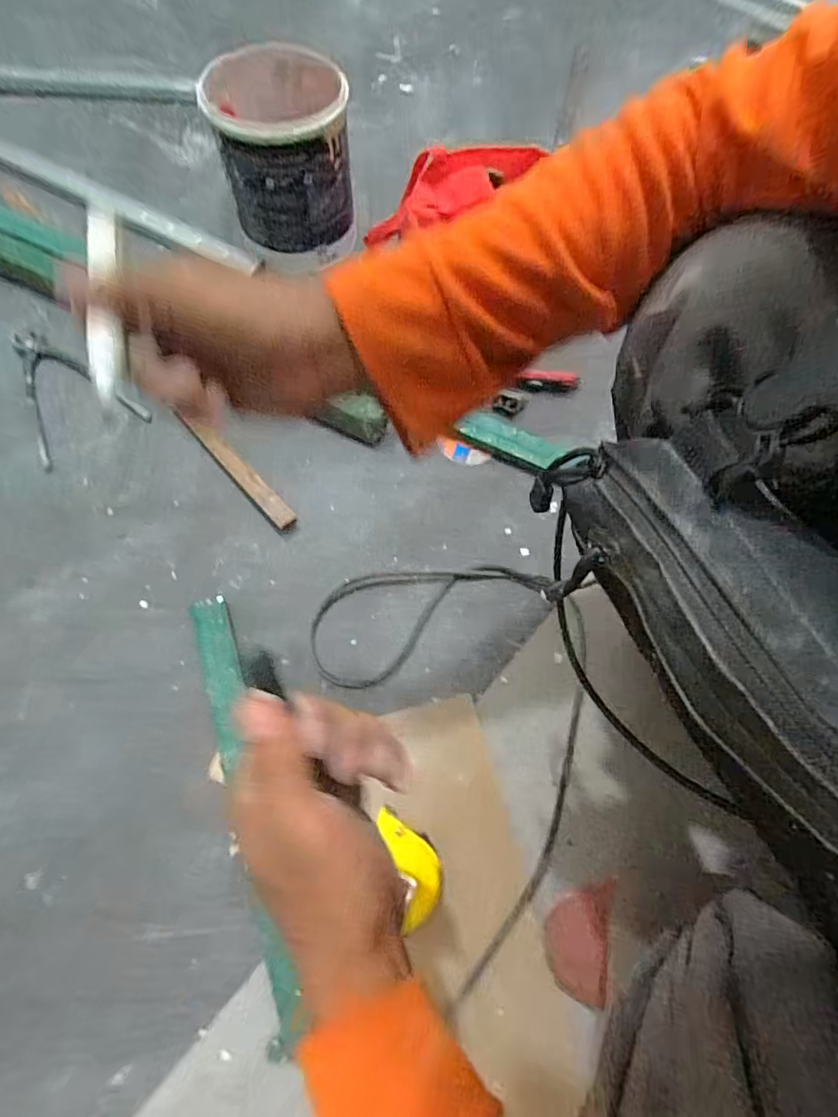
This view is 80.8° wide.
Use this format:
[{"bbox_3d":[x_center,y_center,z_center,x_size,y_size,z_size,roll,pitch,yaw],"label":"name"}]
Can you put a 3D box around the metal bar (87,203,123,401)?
[{"bbox_3d":[-0.155,-0.132,0.243,0.017,0.009,0.113,-8,76,-5],"label":"metal bar"}]

